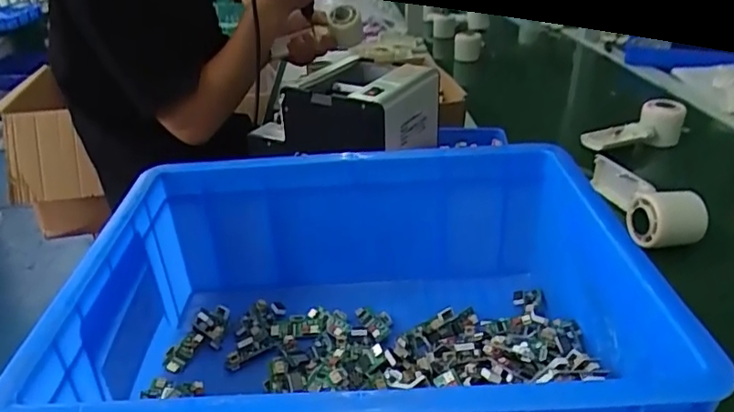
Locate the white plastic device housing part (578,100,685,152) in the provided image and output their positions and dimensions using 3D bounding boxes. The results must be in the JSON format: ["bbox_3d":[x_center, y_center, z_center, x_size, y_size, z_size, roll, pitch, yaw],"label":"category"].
[{"bbox_3d":[0.376,-0.114,0.814,0.158,0.051,0.048,-11,30,-17],"label":"white plastic device housing part"}]

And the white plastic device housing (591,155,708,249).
[{"bbox_3d":[0.304,-0.011,0.631,0.057,0.055,0.160,-1,28,1],"label":"white plastic device housing"}]

